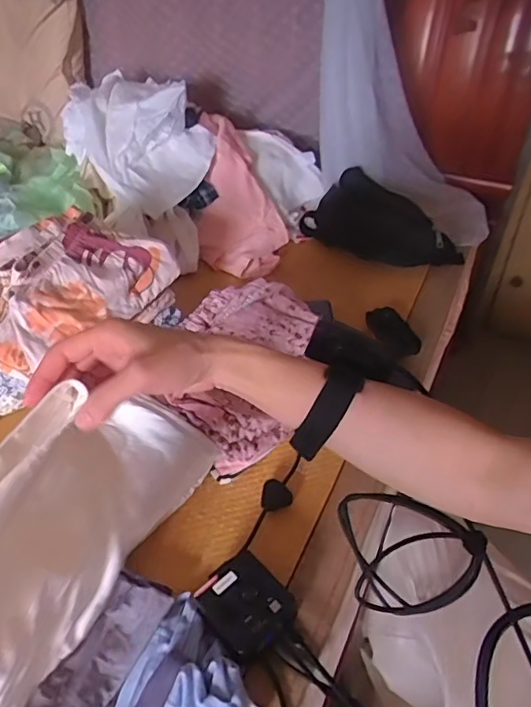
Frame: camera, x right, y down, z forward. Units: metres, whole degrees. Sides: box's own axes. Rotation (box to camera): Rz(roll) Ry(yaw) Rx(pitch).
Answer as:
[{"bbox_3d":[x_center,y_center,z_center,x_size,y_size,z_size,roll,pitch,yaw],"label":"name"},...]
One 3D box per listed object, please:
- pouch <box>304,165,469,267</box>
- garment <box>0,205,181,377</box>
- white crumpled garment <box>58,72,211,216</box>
[{"bbox_3d":[0.226,-0.249,1.061,0.318,0.169,0.069,22,47,22],"label":"pouch"},{"bbox_3d":[-0.277,-0.095,0.754,0.180,0.097,0.272,28,50,27],"label":"garment"},{"bbox_3d":[-0.255,-0.452,1.119,0.233,0.144,0.383,-27,49,-26],"label":"white crumpled garment"}]

